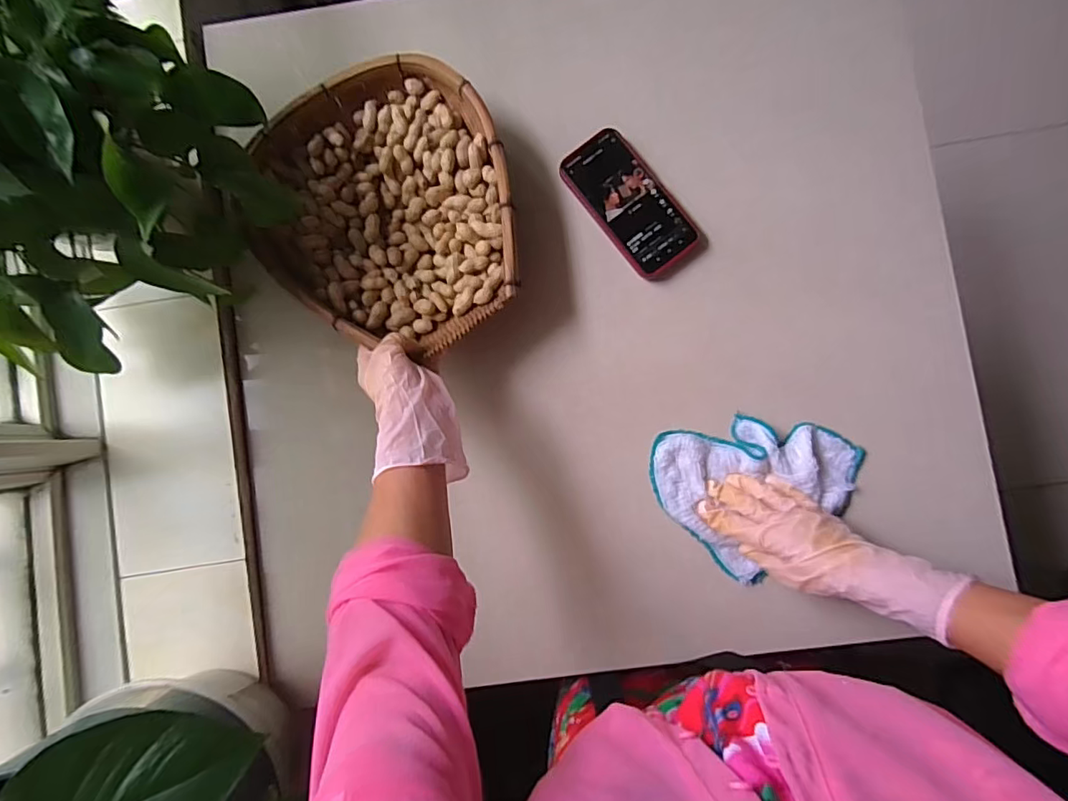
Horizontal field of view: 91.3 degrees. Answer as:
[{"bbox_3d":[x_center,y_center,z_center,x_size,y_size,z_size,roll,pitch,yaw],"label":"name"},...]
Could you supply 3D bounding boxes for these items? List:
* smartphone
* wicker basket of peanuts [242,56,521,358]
[{"bbox_3d":[0.104,-0.218,0.573,0.077,0.005,0.165,-37,85,3],"label":"smartphone"},{"bbox_3d":[-0.158,-0.196,0.553,0.260,0.063,0.306,-11,85,3],"label":"wicker basket of peanuts"}]

